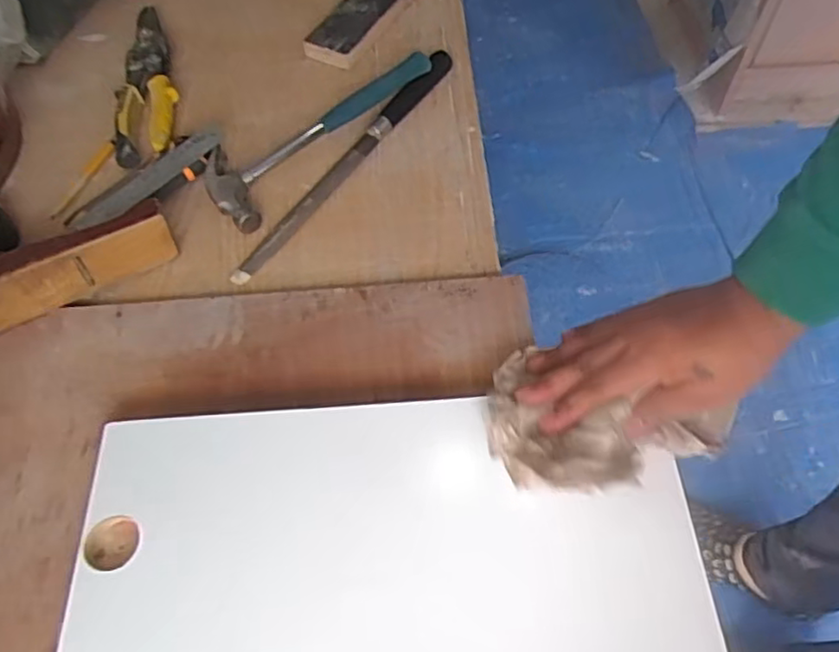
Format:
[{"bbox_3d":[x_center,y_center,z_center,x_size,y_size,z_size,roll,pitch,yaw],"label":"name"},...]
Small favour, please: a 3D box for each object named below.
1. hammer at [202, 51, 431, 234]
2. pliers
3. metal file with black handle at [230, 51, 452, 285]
[{"bbox_3d":[-0.105,-0.200,0.657,0.087,0.039,0.256,36,65,22],"label":"hammer"},{"bbox_3d":[-0.290,-0.266,0.710,0.059,0.017,0.242,-11,58,-5],"label":"pliers"},{"bbox_3d":[-0.069,-0.167,0.642,0.026,0.026,0.327,30,63,19],"label":"metal file with black handle"}]

